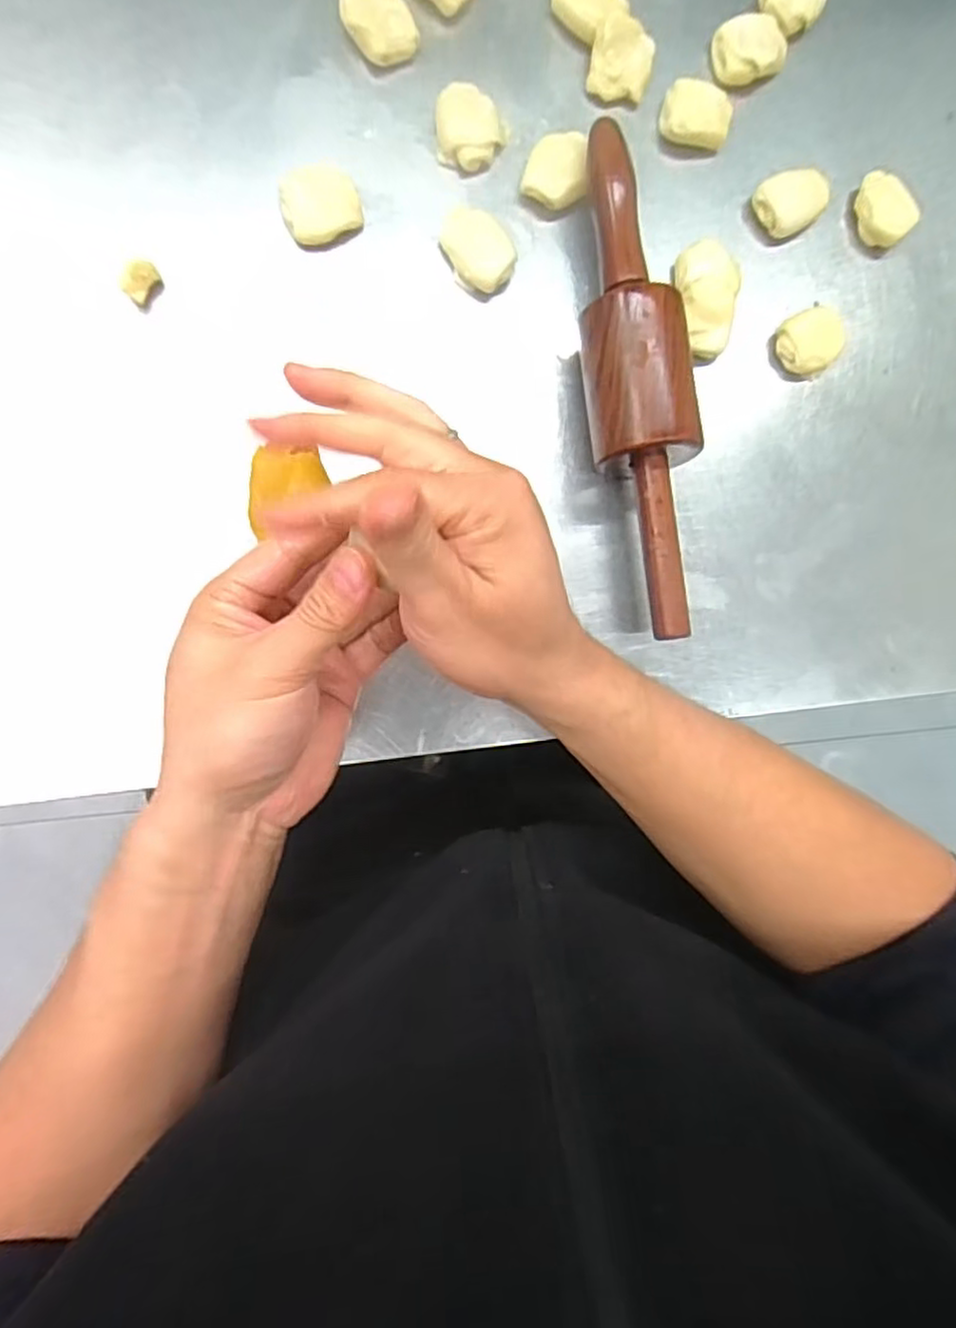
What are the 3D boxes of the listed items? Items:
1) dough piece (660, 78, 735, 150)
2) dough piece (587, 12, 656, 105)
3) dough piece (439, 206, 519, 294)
[{"bbox_3d":[0.135,-0.339,0.422,0.042,0.016,0.034,13,87,-6],"label":"dough piece"},{"bbox_3d":[0.087,-0.367,0.413,0.037,0.016,0.040,0,88,-6],"label":"dough piece"},{"bbox_3d":[0.000,-0.249,0.406,0.038,0.015,0.055,-27,91,-7],"label":"dough piece"}]

